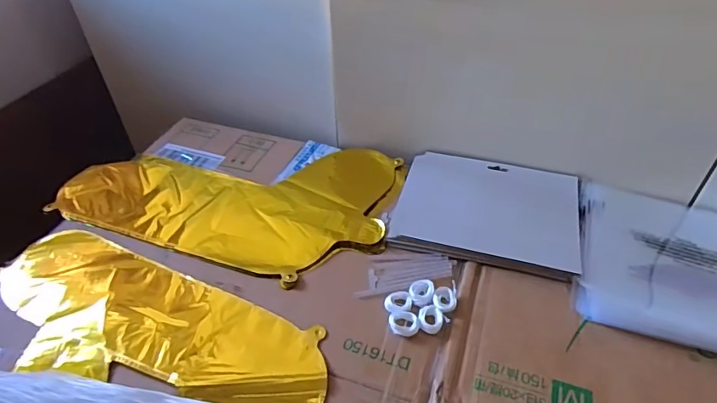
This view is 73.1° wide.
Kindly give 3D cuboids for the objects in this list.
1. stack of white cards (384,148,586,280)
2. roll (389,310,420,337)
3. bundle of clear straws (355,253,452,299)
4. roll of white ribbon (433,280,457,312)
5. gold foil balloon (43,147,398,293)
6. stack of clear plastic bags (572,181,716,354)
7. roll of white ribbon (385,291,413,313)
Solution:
[{"bbox_3d":[0.153,0.008,0.572,0.205,0.011,0.167,12,44,13],"label":"stack of white cards"},{"bbox_3d":[0.043,0.116,0.459,0.028,0.010,0.022,3,43,4],"label":"roll"},{"bbox_3d":[0.049,0.076,0.508,0.097,0.006,0.051,-2,43,-1],"label":"bundle of clear straws"},{"bbox_3d":[0.087,0.093,0.483,0.023,0.007,0.041,11,44,12],"label":"roll of white ribbon"},{"bbox_3d":[-0.165,-0.006,0.603,0.400,0.015,0.216,7,43,8],"label":"gold foil balloon"},{"bbox_3d":[0.349,0.063,0.508,0.219,0.017,0.210,14,45,16],"label":"stack of clear plastic bags"},{"bbox_3d":[0.040,0.100,0.478,0.027,0.008,0.026,-1,43,1],"label":"roll of white ribbon"}]

